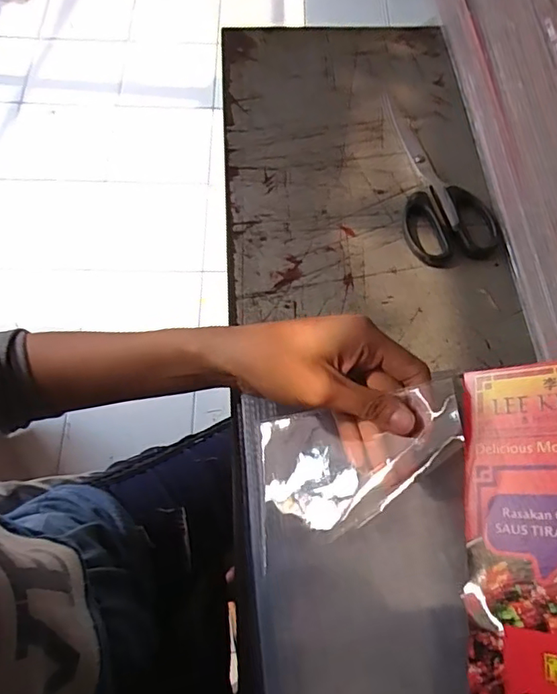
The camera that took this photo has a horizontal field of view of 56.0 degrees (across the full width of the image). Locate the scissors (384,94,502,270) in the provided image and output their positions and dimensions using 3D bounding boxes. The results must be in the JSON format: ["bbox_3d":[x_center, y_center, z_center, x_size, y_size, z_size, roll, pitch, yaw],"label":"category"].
[{"bbox_3d":[0.136,-0.148,0.454,0.073,0.011,0.179,-6,67,-5],"label":"scissors"}]

